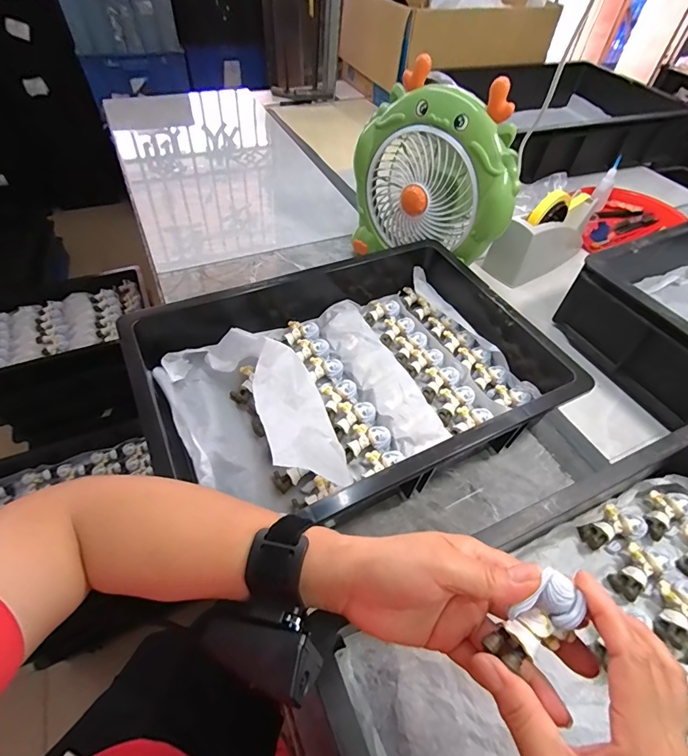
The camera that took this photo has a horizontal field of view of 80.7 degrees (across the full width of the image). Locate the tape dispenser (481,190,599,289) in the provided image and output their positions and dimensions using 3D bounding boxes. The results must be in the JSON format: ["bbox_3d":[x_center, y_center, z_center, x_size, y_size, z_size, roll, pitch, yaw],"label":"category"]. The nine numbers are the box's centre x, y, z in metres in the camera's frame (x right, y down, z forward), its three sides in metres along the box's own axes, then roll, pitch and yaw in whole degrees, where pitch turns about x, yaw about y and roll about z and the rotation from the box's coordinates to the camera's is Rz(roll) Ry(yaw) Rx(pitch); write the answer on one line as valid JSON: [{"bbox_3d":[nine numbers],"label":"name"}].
[{"bbox_3d":[0.343,-0.248,0.683,0.205,0.122,0.068,-27,58,-24],"label":"tape dispenser"}]

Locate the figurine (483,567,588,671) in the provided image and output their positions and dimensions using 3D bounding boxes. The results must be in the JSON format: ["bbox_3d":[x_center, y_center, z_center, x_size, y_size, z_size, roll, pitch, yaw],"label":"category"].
[{"bbox_3d":[0.110,0.140,0.232,0.057,0.029,0.028,-43,62,-2],"label":"figurine"}]

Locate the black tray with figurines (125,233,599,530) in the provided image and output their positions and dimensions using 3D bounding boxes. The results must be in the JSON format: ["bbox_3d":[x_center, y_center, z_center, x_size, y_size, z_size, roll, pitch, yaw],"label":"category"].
[{"bbox_3d":[0.029,-0.023,0.482,0.460,0.086,0.331,-24,56,-22],"label":"black tray with figurines"}]

